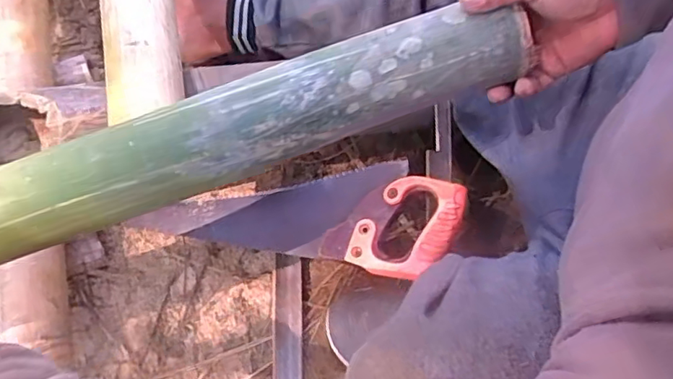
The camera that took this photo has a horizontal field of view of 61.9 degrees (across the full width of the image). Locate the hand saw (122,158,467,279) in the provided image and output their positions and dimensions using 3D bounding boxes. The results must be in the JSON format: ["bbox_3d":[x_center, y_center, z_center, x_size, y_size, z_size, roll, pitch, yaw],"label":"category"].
[{"bbox_3d":[-0.056,0.035,0.661,0.396,0.018,0.121,-3,72,22],"label":"hand saw"}]

